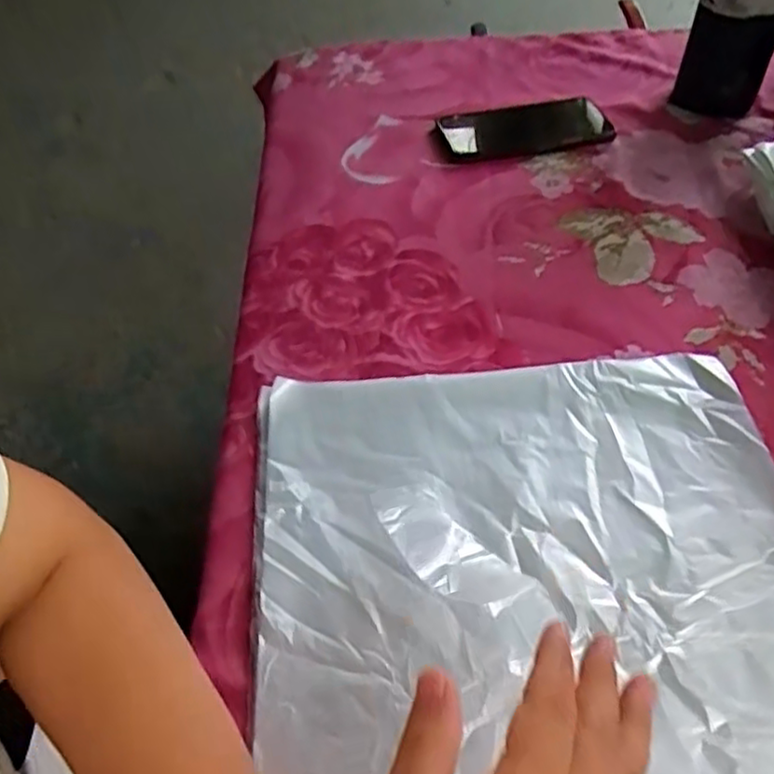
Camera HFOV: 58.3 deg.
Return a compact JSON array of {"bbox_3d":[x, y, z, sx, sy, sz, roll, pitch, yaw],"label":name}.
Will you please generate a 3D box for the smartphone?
[{"bbox_3d":[0.133,-0.246,0.666,0.155,0.014,0.071,-11,63,-8],"label":"smartphone"}]

